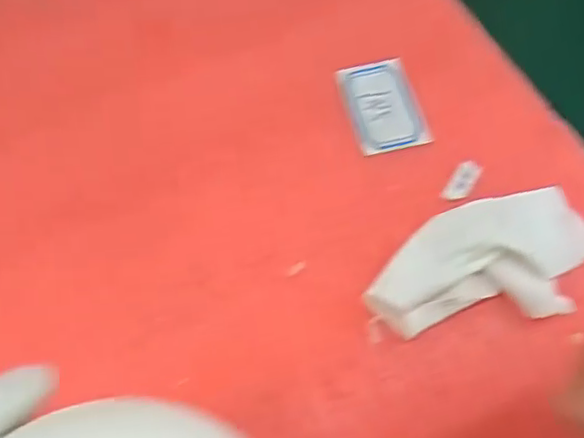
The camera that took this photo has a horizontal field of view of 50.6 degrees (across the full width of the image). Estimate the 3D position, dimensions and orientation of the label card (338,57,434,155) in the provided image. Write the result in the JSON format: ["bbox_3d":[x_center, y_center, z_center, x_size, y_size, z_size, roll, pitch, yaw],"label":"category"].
[{"bbox_3d":[0.039,-0.048,0.262,0.029,0.004,0.045,-12,63,-5],"label":"label card"}]

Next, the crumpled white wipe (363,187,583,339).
[{"bbox_3d":[0.069,0.015,0.221,0.085,0.012,0.043,-12,63,-5],"label":"crumpled white wipe"}]

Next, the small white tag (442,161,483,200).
[{"bbox_3d":[0.068,-0.016,0.243,0.009,0.004,0.020,28,67,15],"label":"small white tag"}]

